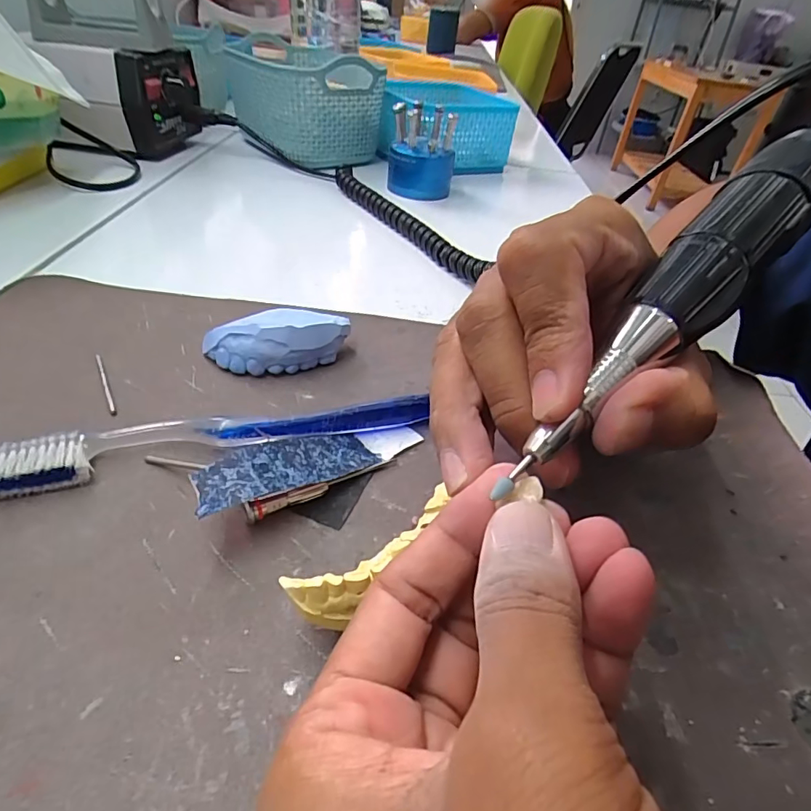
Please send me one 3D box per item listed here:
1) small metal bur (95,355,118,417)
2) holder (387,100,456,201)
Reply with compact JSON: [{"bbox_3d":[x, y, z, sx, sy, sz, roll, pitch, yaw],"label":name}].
[{"bbox_3d":[-0.131,-0.011,0.217,0.004,0.004,0.045,-18,46,-27],"label":"small metal bur"},{"bbox_3d":[0.016,-0.234,0.459,0.058,0.068,0.069,7,40,0],"label":"holder"}]

